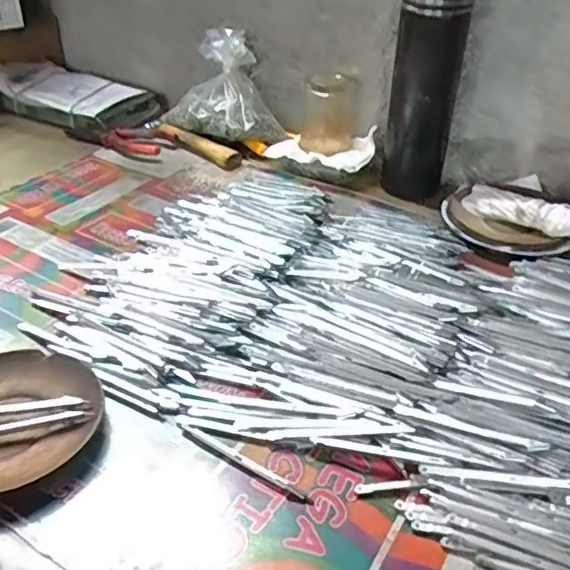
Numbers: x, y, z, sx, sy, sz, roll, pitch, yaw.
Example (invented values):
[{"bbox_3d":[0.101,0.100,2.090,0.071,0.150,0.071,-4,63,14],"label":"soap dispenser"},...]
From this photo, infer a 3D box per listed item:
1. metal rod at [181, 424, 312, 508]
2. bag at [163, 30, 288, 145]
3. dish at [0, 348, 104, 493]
[{"bbox_3d":[-0.026,0.107,0.362,0.096,0.004,0.008,22,44,26],"label":"metal rod"},{"bbox_3d":[-0.074,-0.234,0.722,0.157,0.117,0.073,10,38,13],"label":"bag"},{"bbox_3d":[-0.172,0.083,0.374,0.110,0.020,0.114,1,36,-1],"label":"dish"}]

